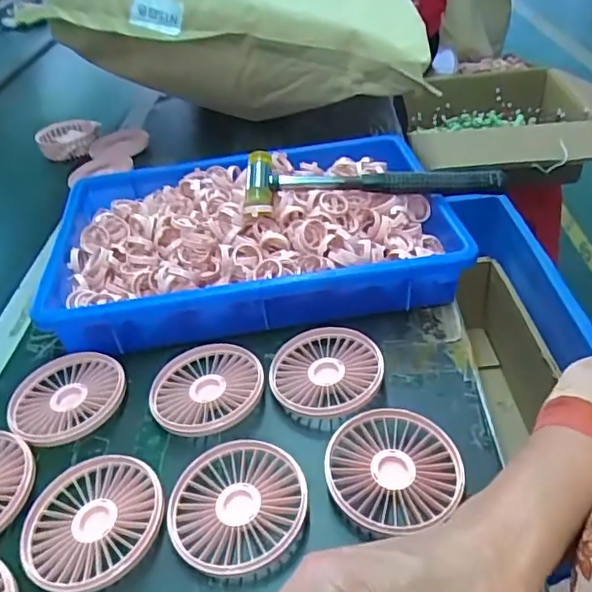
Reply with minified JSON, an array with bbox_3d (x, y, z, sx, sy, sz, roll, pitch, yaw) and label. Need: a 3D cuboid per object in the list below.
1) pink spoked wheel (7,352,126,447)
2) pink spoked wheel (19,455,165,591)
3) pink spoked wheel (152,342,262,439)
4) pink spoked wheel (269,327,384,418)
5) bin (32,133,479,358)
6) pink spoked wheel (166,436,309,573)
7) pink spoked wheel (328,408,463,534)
[{"bbox_3d":[-0.181,0.080,0.442,0.085,0.020,0.088,-5,39,4],"label":"pink spoked wheel"},{"bbox_3d":[-0.130,0.145,0.357,0.084,0.016,0.086,-3,40,3],"label":"pink spoked wheel"},{"bbox_3d":[-0.068,0.074,0.434,0.078,0.018,0.087,19,46,29],"label":"pink spoked wheel"},{"bbox_3d":[0.023,0.061,0.440,0.085,0.018,0.085,-5,39,4],"label":"pink spoked wheel"},{"bbox_3d":[-0.045,-0.065,0.552,0.373,0.074,0.245,-10,39,-2],"label":"bin"},{"bbox_3d":[-0.037,0.134,0.357,0.086,0.016,0.085,-3,40,3],"label":"pink spoked wheel"},{"bbox_3d":[0.065,0.116,0.367,0.086,0.019,0.083,-5,39,4],"label":"pink spoked wheel"}]

